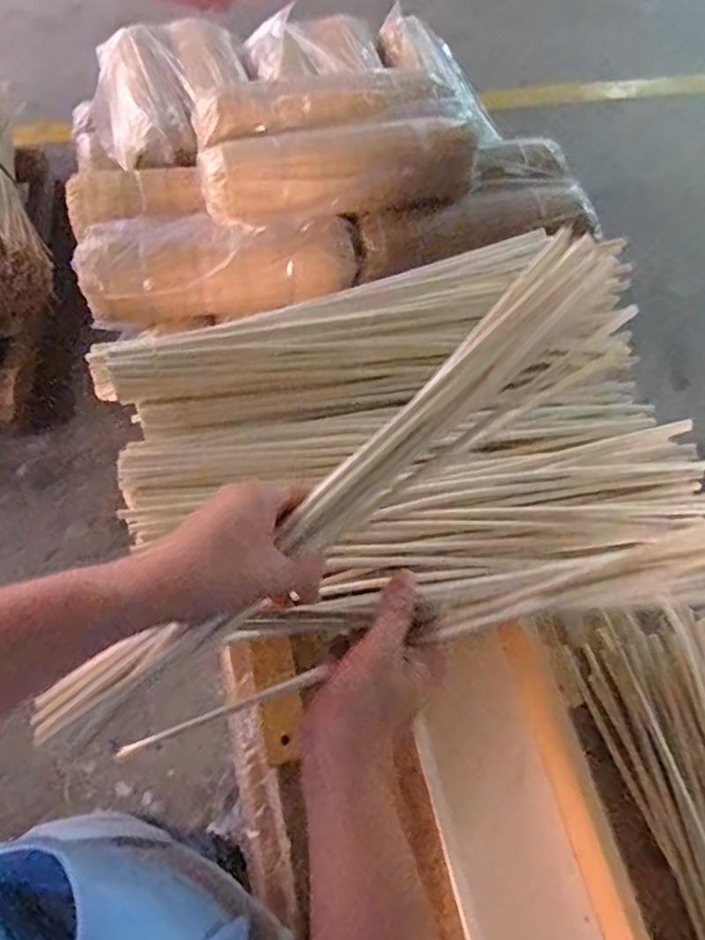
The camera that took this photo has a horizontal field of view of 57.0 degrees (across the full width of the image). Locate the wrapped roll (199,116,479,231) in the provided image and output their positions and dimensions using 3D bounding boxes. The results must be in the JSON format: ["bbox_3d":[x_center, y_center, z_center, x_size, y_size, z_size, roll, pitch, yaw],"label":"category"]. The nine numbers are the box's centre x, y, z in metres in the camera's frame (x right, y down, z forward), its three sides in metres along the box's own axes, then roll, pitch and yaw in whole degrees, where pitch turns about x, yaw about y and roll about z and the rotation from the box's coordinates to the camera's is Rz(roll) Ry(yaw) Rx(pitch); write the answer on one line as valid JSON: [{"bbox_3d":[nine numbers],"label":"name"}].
[{"bbox_3d":[-0.015,-0.647,1.417,0.607,0.151,0.161,-11,63,-10],"label":"wrapped roll"}]

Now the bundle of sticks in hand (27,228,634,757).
[{"bbox_3d":[-0.009,0.022,0.427,0.475,0.050,0.059,-40,70,0],"label":"bundle of sticks in hand"}]

